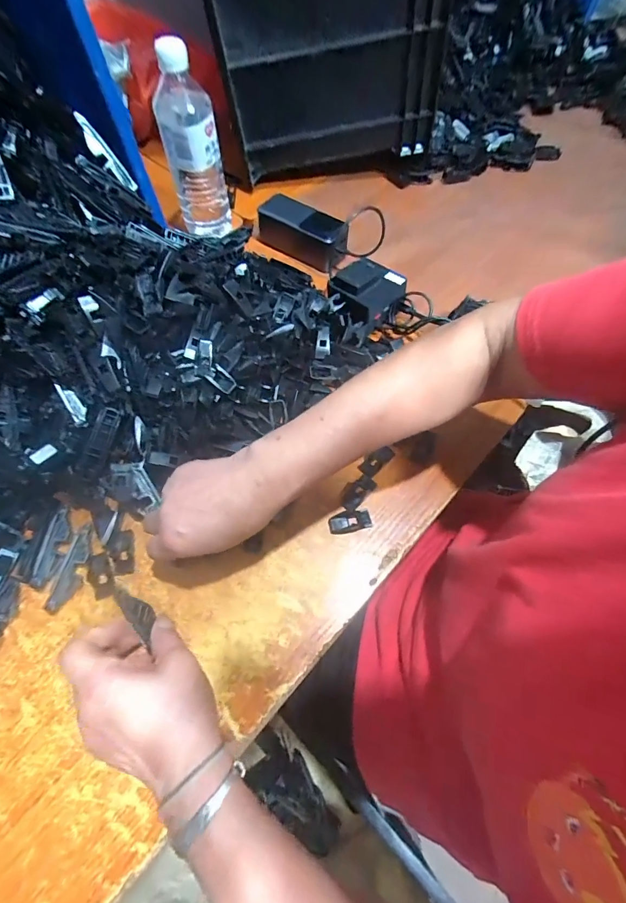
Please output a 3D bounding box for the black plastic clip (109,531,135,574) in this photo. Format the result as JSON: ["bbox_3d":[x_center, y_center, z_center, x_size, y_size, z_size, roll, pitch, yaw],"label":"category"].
[{"bbox_3d":[-0.186,0.097,0.373,0.021,0.005,0.045,-17,63,-9],"label":"black plastic clip"}]

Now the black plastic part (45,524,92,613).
[{"bbox_3d":[-0.223,0.107,0.358,0.020,0.005,0.076,15,66,-20],"label":"black plastic part"}]

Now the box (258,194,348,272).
[{"bbox_3d":[-0.011,-0.312,0.560,0.138,0.059,0.052,36,68,17],"label":"box"}]

